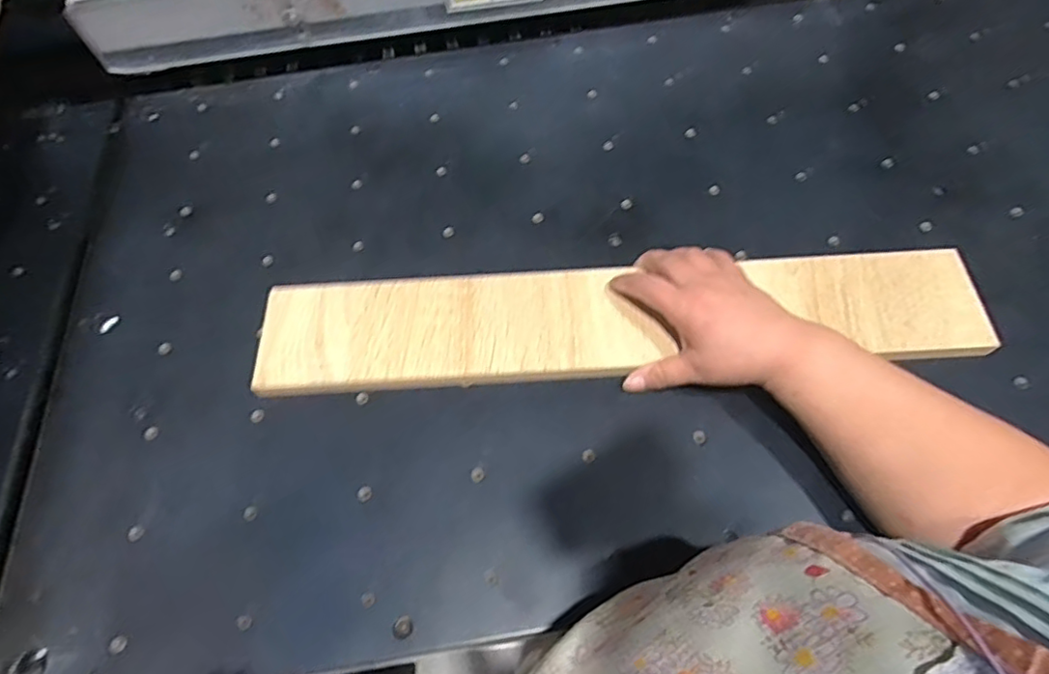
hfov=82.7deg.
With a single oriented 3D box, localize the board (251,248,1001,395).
[{"bbox_3d":[0.070,-0.017,0.470,0.553,0.010,0.094,-4,61,2],"label":"board"}]

